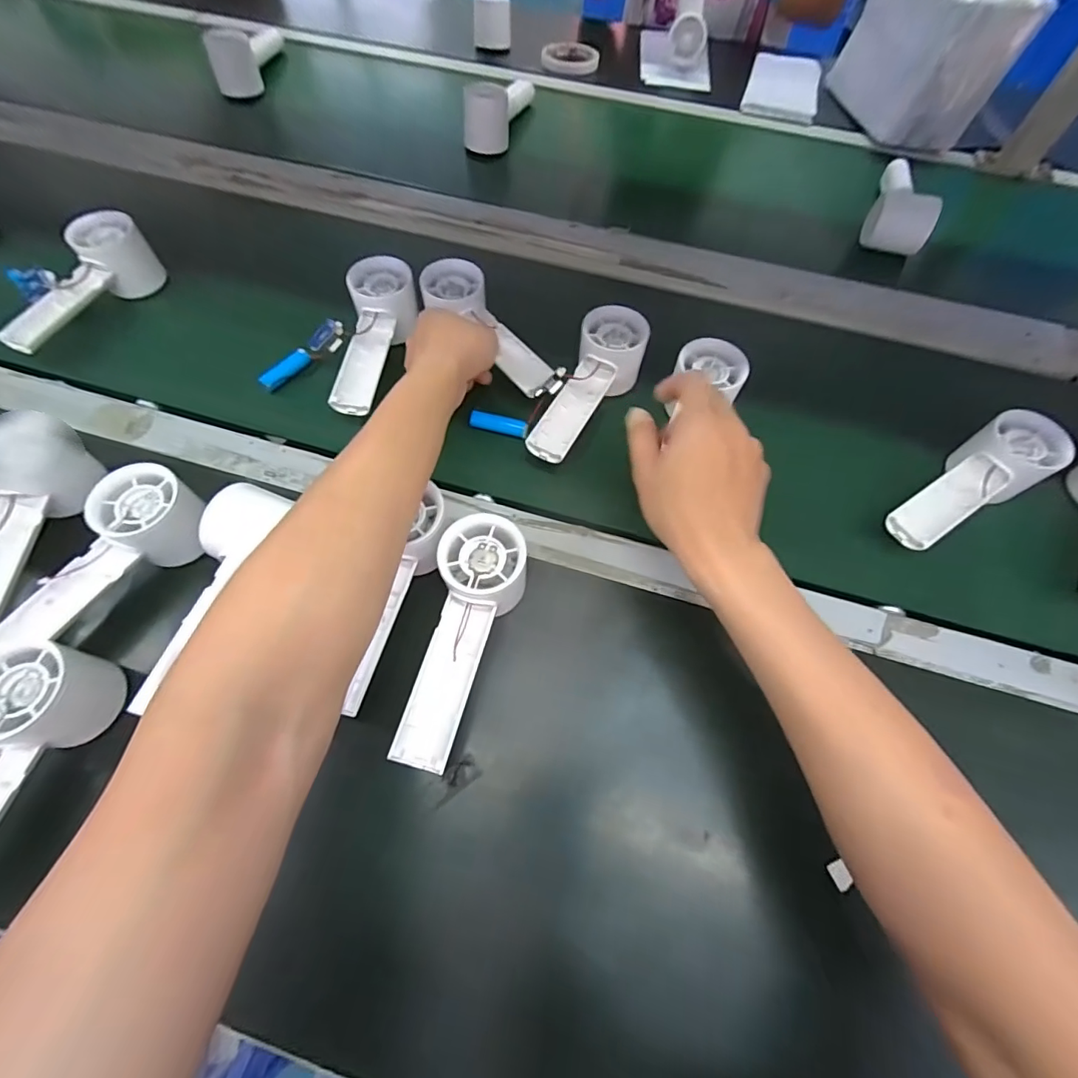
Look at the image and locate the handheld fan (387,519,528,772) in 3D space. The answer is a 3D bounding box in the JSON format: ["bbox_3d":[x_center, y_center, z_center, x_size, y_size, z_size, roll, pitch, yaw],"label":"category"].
[{"bbox_3d":[-0.047,0.067,0.330,0.056,0.054,0.161,10,65,3],"label":"handheld fan"}]

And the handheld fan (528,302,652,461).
[{"bbox_3d":[0.047,-0.128,0.439,0.059,0.055,0.167,22,66,9],"label":"handheld fan"}]

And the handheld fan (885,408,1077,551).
[{"bbox_3d":[0.338,-0.046,0.396,0.156,0.043,0.057,-26,68,-13],"label":"handheld fan"}]

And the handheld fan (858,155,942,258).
[{"bbox_3d":[0.429,-0.402,0.589,0.071,0.063,0.164,25,67,10],"label":"handheld fan"}]

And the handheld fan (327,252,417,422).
[{"bbox_3d":[-0.145,-0.182,0.448,0.057,0.036,0.156,2,65,-1],"label":"handheld fan"}]

